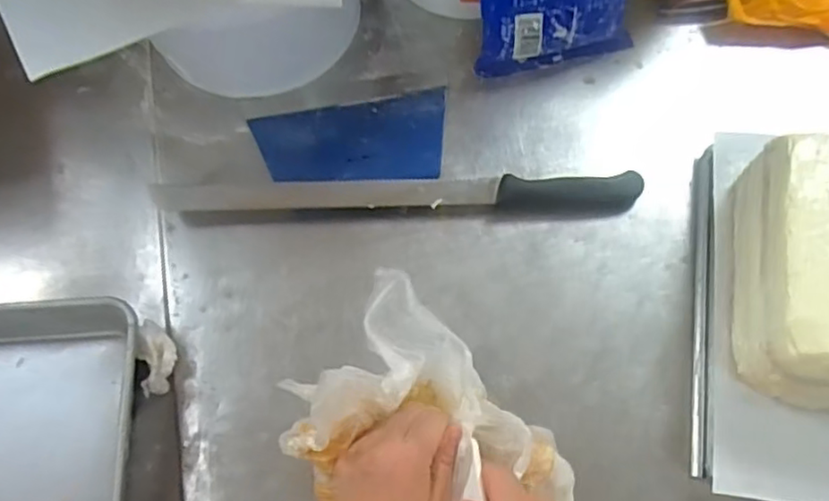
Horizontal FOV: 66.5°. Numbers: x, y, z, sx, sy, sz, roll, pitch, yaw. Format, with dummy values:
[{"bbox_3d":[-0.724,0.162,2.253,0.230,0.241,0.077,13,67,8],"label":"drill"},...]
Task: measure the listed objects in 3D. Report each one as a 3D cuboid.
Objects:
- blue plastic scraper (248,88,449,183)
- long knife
[{"bbox_3d":[-0.051,-0.097,0.563,0.171,0.009,0.083,-13,72,-2],"label":"blue plastic scraper"},{"bbox_3d":[-0.016,-0.048,0.543,0.412,0.016,0.028,-1,72,2],"label":"long knife"}]

